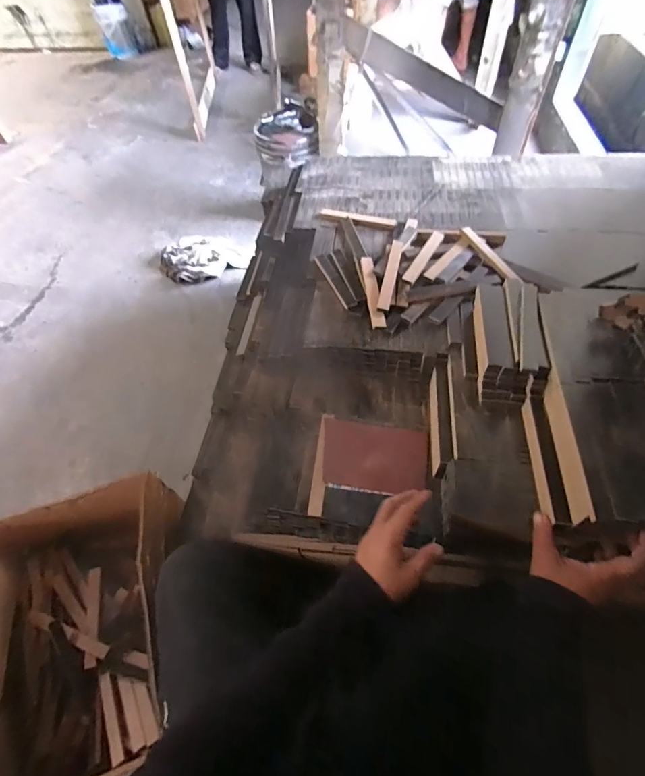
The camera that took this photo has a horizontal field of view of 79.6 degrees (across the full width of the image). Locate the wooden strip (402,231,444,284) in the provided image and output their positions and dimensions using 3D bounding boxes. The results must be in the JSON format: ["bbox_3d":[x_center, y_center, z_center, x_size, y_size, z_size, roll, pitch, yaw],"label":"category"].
[{"bbox_3d":[0.193,-0.250,0.733,0.024,0.008,0.169,24,57,19],"label":"wooden strip"}]

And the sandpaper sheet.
[{"bbox_3d":[0.080,0.109,0.607,0.159,0.008,0.107,8,63,8],"label":"sandpaper sheet"}]

